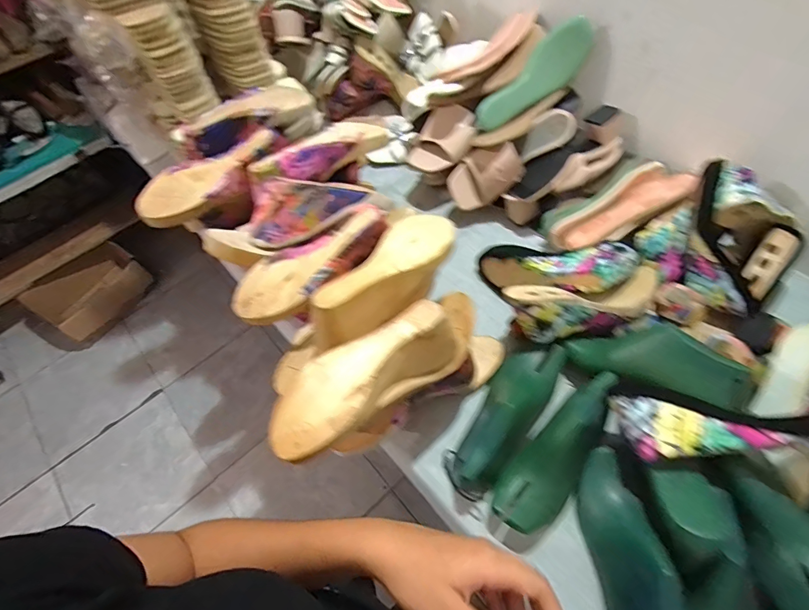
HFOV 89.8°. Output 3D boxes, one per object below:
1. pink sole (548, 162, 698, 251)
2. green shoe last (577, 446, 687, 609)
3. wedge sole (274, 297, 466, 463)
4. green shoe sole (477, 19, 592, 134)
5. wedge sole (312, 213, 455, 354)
[{"bbox_3d":[0.353,-0.164,0.670,0.227,0.028,0.088,-30,59,5],"label":"pink sole"},{"bbox_3d":[0.254,0.277,0.456,0.070,0.079,0.220,-8,58,-1],"label":"green shoe last"},{"bbox_3d":[-0.028,0.071,0.431,0.238,0.089,0.076,-27,59,-27],"label":"wedge sole"},{"bbox_3d":[0.219,-0.388,0.699,0.222,0.069,0.058,-39,59,13],"label":"green shoe sole"},{"bbox_3d":[-0.014,-0.037,0.486,0.080,0.066,0.221,31,65,21],"label":"wedge sole"}]

